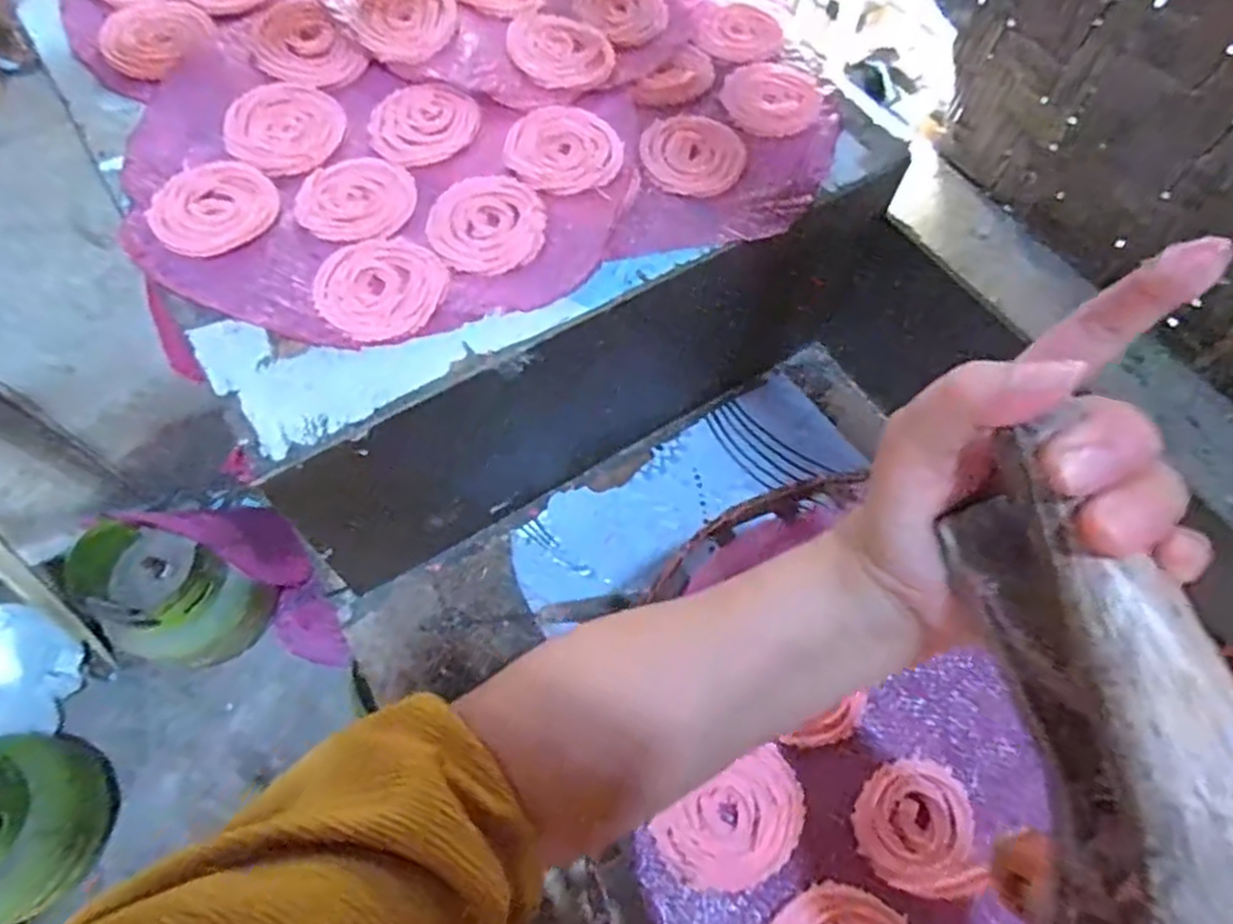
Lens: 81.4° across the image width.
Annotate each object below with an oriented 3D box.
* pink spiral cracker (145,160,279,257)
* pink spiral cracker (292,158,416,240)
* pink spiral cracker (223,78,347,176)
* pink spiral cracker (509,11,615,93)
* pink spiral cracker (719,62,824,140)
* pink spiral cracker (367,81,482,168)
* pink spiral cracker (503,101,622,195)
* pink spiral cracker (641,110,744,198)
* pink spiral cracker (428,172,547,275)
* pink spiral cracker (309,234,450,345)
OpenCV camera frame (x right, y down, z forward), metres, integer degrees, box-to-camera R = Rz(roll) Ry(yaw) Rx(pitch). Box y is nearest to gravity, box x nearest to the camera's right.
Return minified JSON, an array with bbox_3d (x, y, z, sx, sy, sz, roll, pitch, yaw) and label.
[{"bbox_3d":[-0.271,-0.174,0.477,0.077,0.010,0.076,1,63,-3],"label":"pink spiral cracker"},{"bbox_3d":[-0.176,-0.181,0.490,0.075,0.007,0.072,6,63,-1],"label":"pink spiral cracker"},{"bbox_3d":[-0.240,-0.242,0.513,0.081,0.007,0.082,1,63,-3],"label":"pink spiral cracker"},{"bbox_3d":[-0.042,-0.317,0.554,0.078,0.018,0.078,1,63,-3],"label":"pink spiral cracker"},{"bbox_3d":[0.122,-0.287,0.564,0.077,0.006,0.071,1,63,-3],"label":"pink spiral cracker"},{"bbox_3d":[-0.140,-0.245,0.518,0.074,0.008,0.079,1,63,-3],"label":"pink spiral cracker"},{"bbox_3d":[-0.038,-0.225,0.515,0.080,0.008,0.084,1,63,-3],"label":"pink spiral cracker"},{"bbox_3d":[0.058,-0.231,0.535,0.075,0.008,0.084,12,63,2],"label":"pink spiral cracker"},{"bbox_3d":[-0.087,-0.163,0.484,0.075,0.006,0.078,-1,63,-4],"label":"pink spiral cracker"},{"bbox_3d":[-0.151,-0.113,0.458,0.076,0.007,0.079,1,63,-3],"label":"pink spiral cracker"}]

